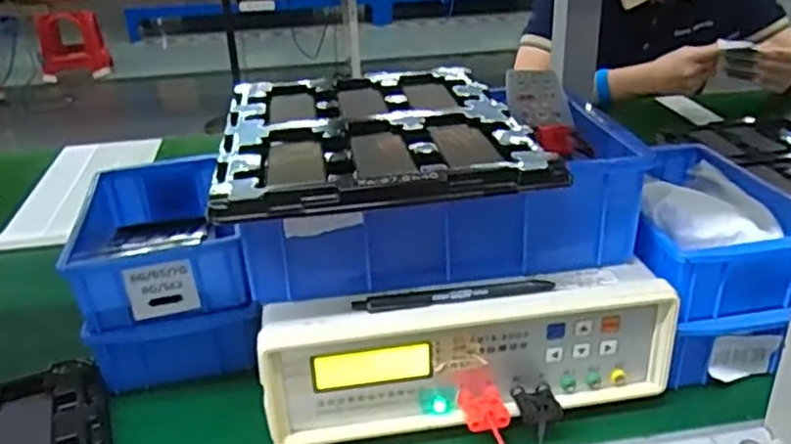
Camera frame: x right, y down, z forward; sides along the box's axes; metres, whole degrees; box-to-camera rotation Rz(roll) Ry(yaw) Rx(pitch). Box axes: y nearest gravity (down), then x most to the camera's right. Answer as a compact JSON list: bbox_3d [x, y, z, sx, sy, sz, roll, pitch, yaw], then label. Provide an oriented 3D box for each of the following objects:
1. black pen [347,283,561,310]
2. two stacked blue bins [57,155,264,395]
[{"bbox_3d":[0.040,0.050,0.475,0.137,0.006,0.010,-5,27,-6],"label":"black pen"},{"bbox_3d":[-0.201,0.024,0.618,0.122,0.102,0.212,-9,29,-11],"label":"two stacked blue bins"}]

